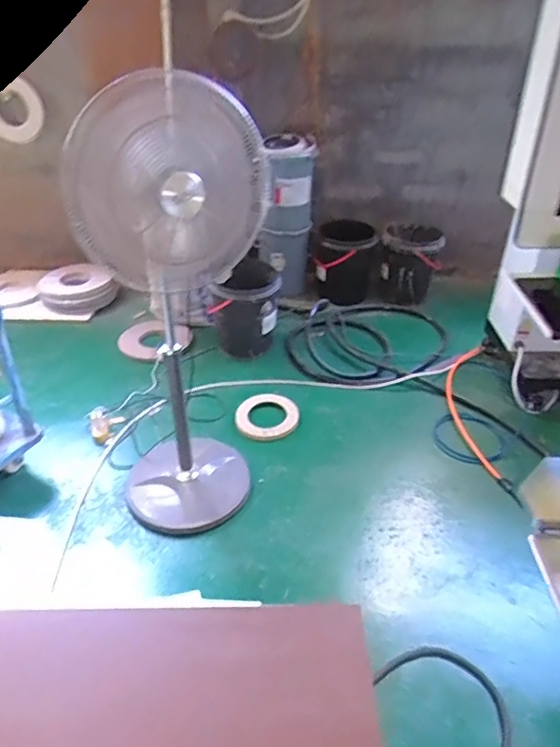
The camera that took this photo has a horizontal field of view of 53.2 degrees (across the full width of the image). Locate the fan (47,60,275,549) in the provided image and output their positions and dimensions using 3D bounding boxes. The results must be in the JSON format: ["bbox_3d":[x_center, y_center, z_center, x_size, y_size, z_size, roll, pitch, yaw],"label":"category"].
[{"bbox_3d":[-0.285,-0.108,1.652,0.469,1.294,0.440,2,36,2],"label":"fan"}]

